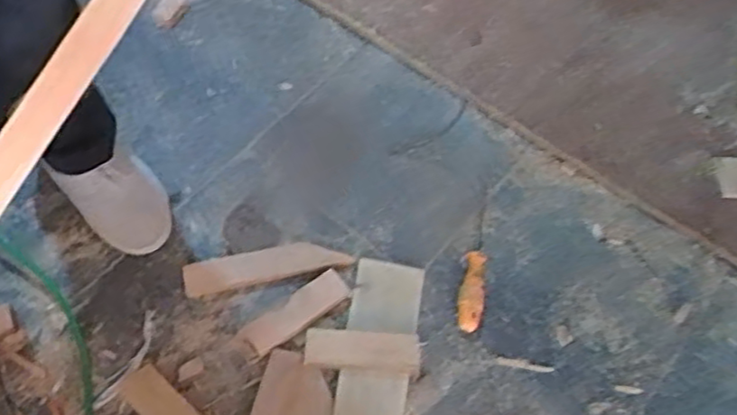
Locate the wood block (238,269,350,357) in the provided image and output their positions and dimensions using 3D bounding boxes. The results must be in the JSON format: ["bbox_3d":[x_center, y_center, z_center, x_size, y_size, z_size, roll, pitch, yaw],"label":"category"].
[{"bbox_3d":[-0.086,0.125,0.792,0.129,0.018,0.042,-33,67,-19],"label":"wood block"}]

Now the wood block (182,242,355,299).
[{"bbox_3d":[-0.128,0.072,0.837,0.202,0.018,0.045,-10,61,-8],"label":"wood block"}]

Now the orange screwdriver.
[{"bbox_3d":[0.134,0.069,0.837,0.029,0.023,0.187,10,61,3],"label":"orange screwdriver"}]

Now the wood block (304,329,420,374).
[{"bbox_3d":[-0.007,0.163,0.756,0.127,0.010,0.043,3,75,3],"label":"wood block"}]

